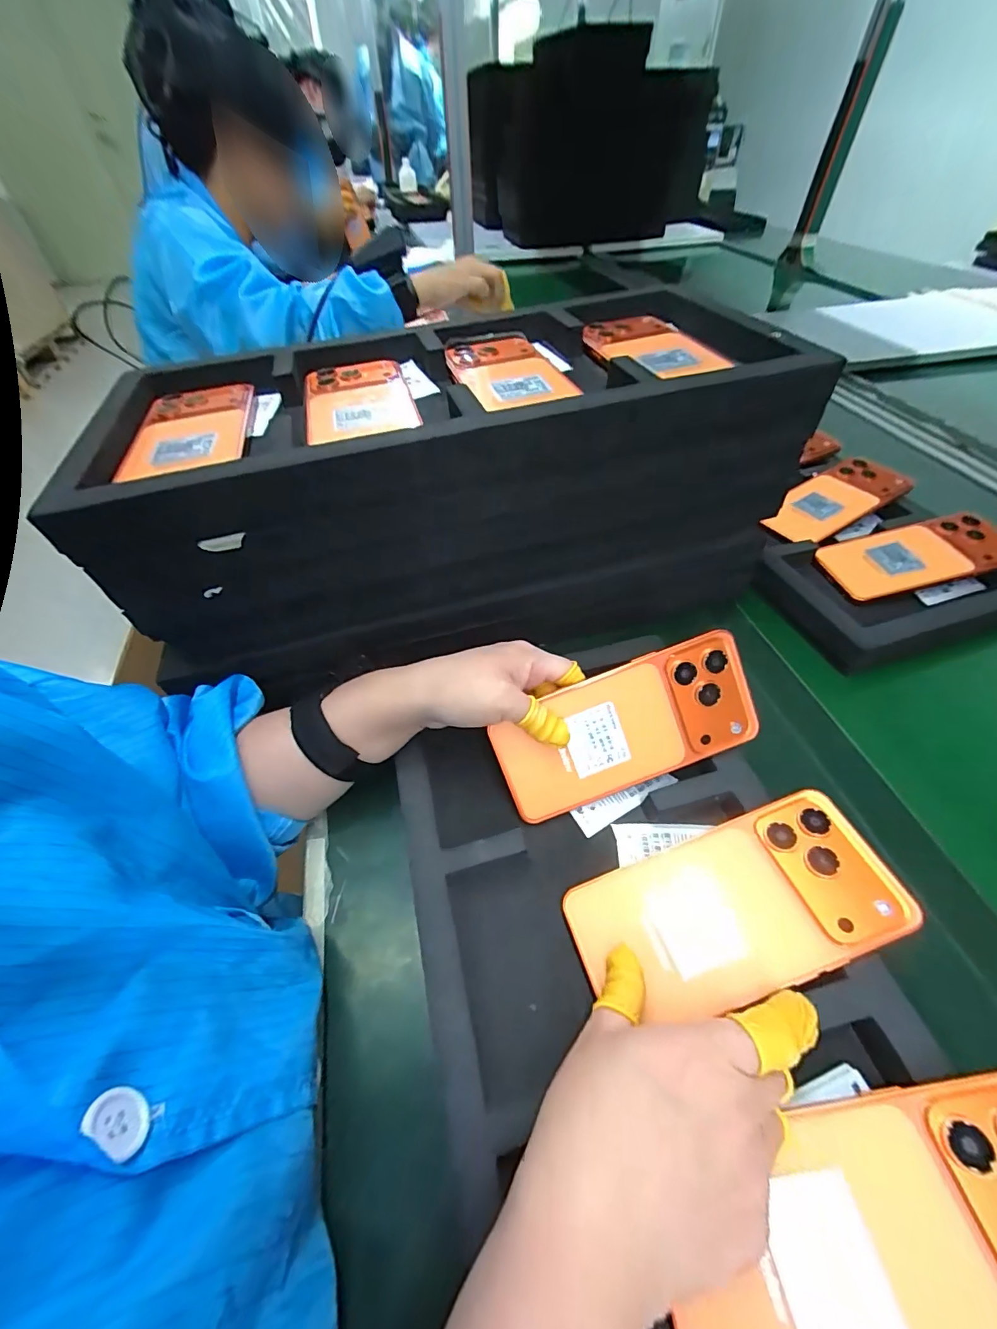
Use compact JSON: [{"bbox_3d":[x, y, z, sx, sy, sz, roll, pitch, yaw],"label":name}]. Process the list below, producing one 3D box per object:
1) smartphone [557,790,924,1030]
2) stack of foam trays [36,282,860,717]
[{"bbox_3d":[0.120,0.127,0.247,0.161,0.008,0.077,-19,54,3],"label":"smartphone"},{"bbox_3d":[-0.022,-0.147,0.384,0.481,0.182,0.219,-13,54,-8],"label":"stack of foam trays"}]

